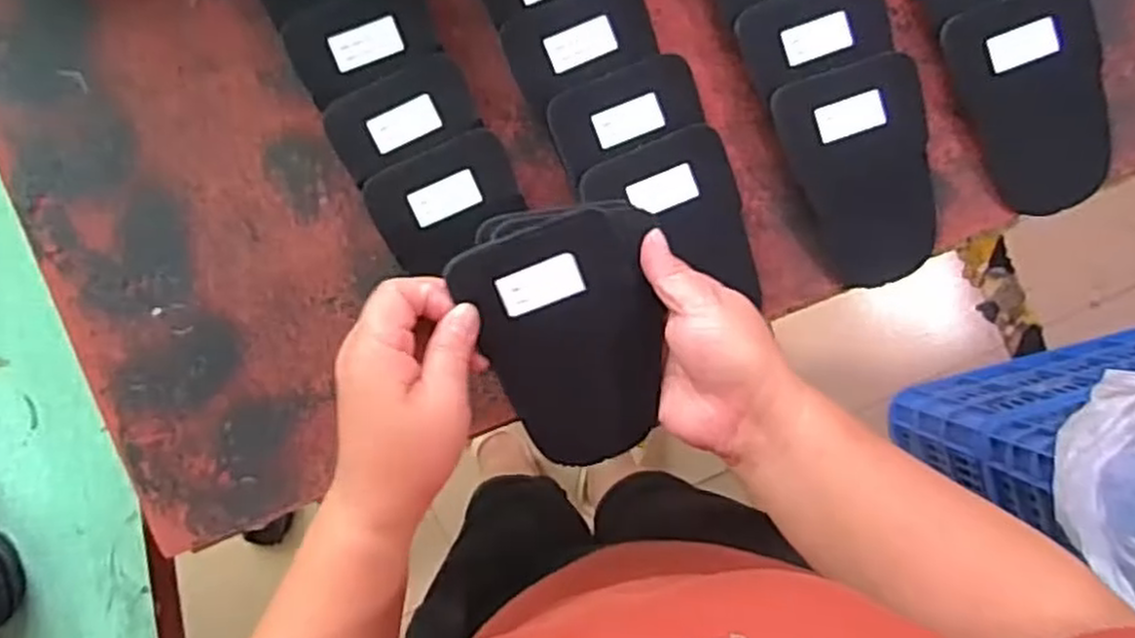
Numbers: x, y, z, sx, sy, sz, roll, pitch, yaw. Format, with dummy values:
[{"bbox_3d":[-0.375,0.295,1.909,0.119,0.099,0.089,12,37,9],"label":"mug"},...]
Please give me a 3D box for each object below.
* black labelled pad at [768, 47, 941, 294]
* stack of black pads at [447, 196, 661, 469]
[{"bbox_3d":[0.181,-0.087,0.474,0.086,0.019,0.133,-15,93,0],"label":"black labelled pad"},{"bbox_3d":[-0.001,0.011,0.409,0.100,0.029,0.134,-6,93,-1],"label":"stack of black pads"}]

